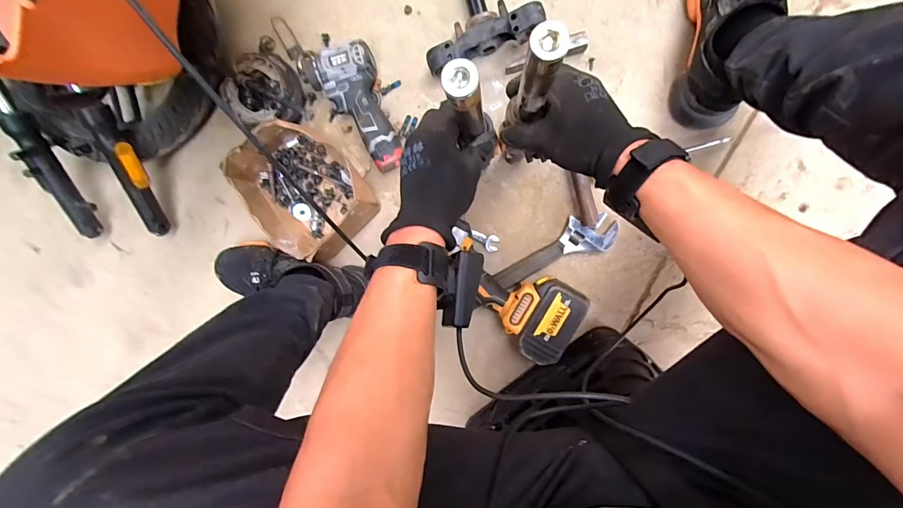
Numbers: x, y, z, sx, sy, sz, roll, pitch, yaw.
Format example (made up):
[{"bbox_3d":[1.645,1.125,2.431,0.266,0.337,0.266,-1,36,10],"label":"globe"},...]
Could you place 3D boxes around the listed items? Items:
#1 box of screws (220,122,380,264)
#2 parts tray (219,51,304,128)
[{"bbox_3d":[-0.237,-0.100,0.614,0.216,0.086,0.171,35,98,2],"label":"box of screws"},{"bbox_3d":[-0.299,-0.254,0.622,0.114,0.057,0.116,-17,93,8],"label":"parts tray"}]

